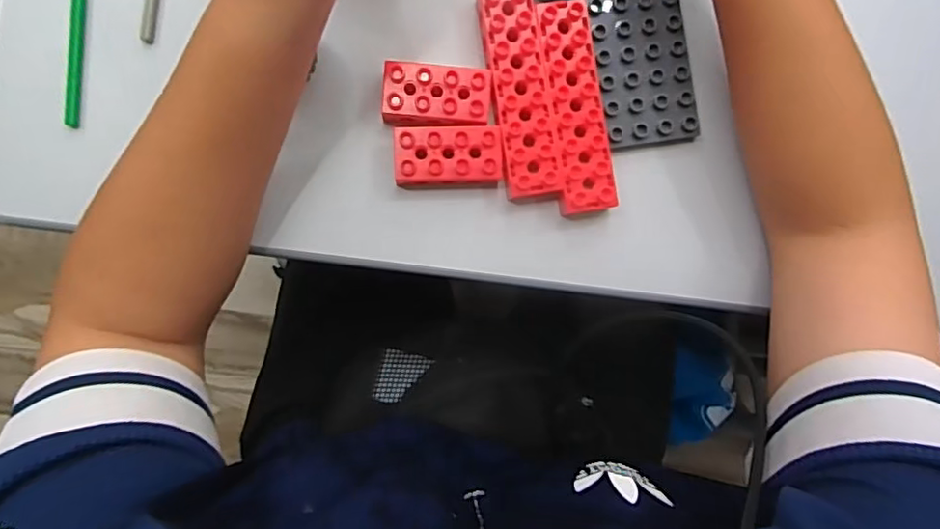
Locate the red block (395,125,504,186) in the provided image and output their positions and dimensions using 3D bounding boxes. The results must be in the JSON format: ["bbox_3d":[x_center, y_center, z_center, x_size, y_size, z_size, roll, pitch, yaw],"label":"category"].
[{"bbox_3d":[-0.013,-0.064,0.351,0.062,0.023,0.032,-3,89,-6],"label":"red block"}]

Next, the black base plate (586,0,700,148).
[{"bbox_3d":[0.106,-0.140,0.370,0.061,0.014,0.126,-12,90,-6],"label":"black base plate"}]

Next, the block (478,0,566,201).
[{"bbox_3d":[0.030,-0.104,0.356,0.034,0.025,0.126,-9,88,-5],"label":"block"}]

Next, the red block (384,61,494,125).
[{"bbox_3d":[-0.020,-0.100,0.349,0.062,0.023,0.032,3,89,-6],"label":"red block"}]

